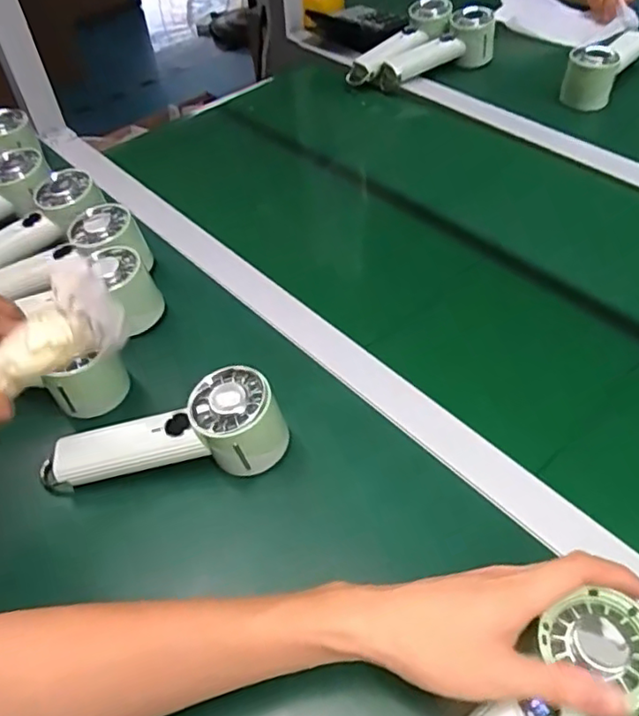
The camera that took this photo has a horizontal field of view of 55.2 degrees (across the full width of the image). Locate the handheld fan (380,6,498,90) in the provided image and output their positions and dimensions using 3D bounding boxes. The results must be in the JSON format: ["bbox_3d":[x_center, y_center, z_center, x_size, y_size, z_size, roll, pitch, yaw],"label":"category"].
[{"bbox_3d":[0.174,-0.450,0.894,0.170,0.071,0.063,-28,53,-20],"label":"handheld fan"}]

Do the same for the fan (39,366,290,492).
[{"bbox_3d":[-0.122,0.058,0.475,0.193,0.070,0.060,-5,49,0],"label":"fan"}]

